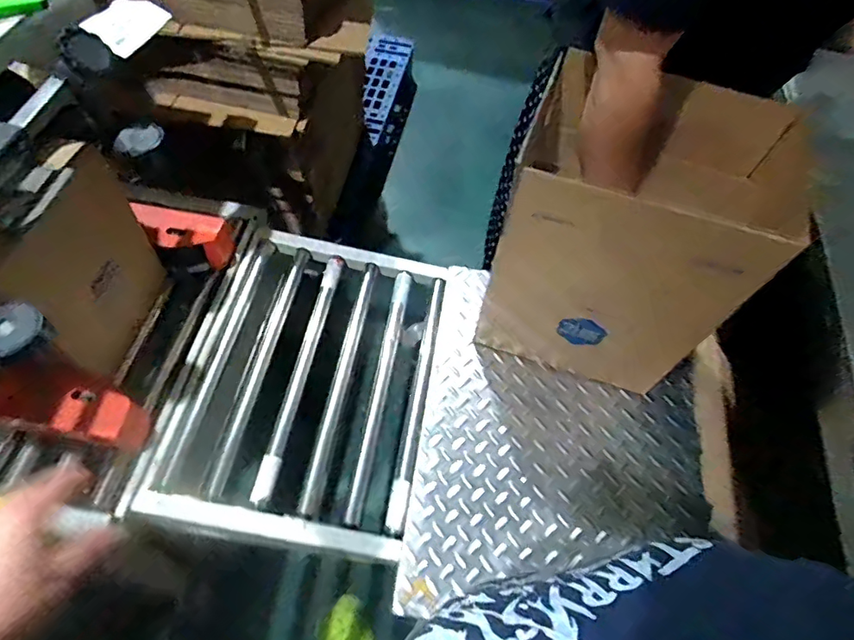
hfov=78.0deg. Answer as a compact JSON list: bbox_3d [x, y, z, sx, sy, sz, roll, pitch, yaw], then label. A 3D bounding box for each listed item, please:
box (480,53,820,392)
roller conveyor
[{"bbox_3d":[0.328,-0.114,0.891,0.386,0.468,0.281,16,58,6],"label":"box"},{"bbox_3d":[-0.213,0.109,0.973,0.424,0.096,0.584,9,57,2],"label":"roller conveyor"}]

